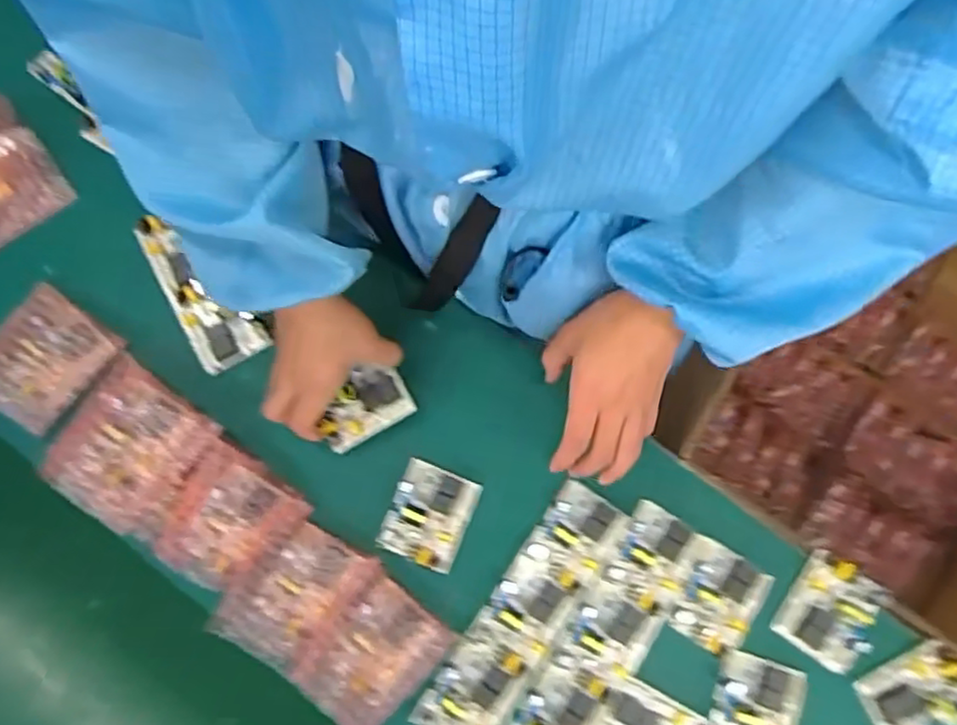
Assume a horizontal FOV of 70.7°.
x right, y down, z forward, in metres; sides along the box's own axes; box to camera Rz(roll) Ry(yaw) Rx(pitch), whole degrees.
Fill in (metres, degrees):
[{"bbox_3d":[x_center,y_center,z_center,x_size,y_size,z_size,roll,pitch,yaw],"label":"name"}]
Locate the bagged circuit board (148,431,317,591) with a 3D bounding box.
[{"bbox_3d":[-0.211,0.135,0.566,0.095,0.031,0.109,32,81,6],"label":"bagged circuit board"}]

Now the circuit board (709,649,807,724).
[{"bbox_3d":[0.227,0.282,0.544,0.068,0.016,0.079,14,79,3],"label":"circuit board"}]

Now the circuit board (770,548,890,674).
[{"bbox_3d":[0.297,0.208,0.564,0.064,0.022,0.080,33,81,7],"label":"circuit board"}]

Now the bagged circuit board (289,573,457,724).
[{"bbox_3d":[-0.085,0.243,0.547,0.082,0.025,0.107,38,82,7],"label":"bagged circuit board"}]

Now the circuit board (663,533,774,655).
[{"bbox_3d":[0.199,0.196,0.562,0.071,0.018,0.077,30,81,6],"label":"circuit board"}]

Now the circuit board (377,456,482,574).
[{"bbox_3d":[-0.043,0.131,0.582,0.067,0.023,0.080,22,80,5],"label":"circuit board"}]

